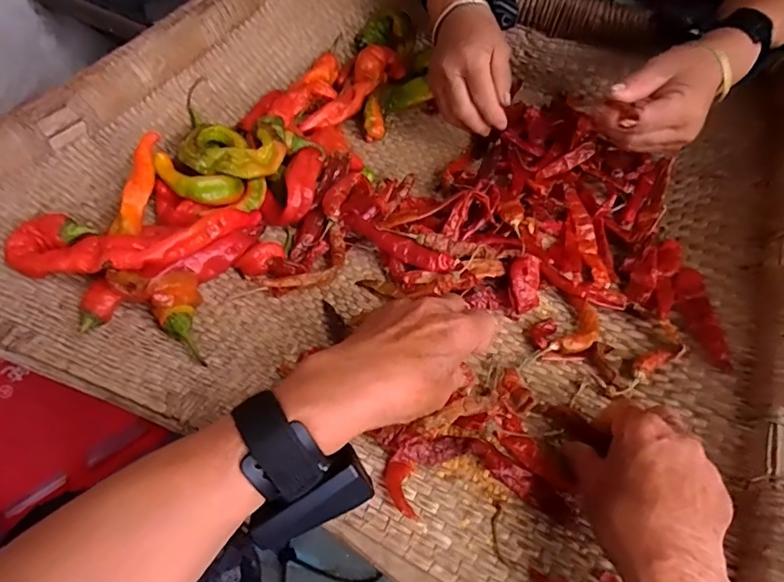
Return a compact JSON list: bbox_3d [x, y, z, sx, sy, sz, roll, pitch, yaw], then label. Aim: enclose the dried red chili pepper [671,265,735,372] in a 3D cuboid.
[{"bbox_3d":[0.250,0.021,0.424,0.027,0.008,0.108,-14,38,26],"label":"dried red chili pepper"}]

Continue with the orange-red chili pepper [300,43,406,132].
[{"bbox_3d":[-0.040,-0.218,0.572,0.036,0.036,0.174,24,59,13],"label":"orange-red chili pepper"}]

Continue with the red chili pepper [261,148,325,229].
[{"bbox_3d":[-0.087,-0.098,0.469,0.040,0.032,0.083,19,72,10],"label":"red chili pepper"}]

